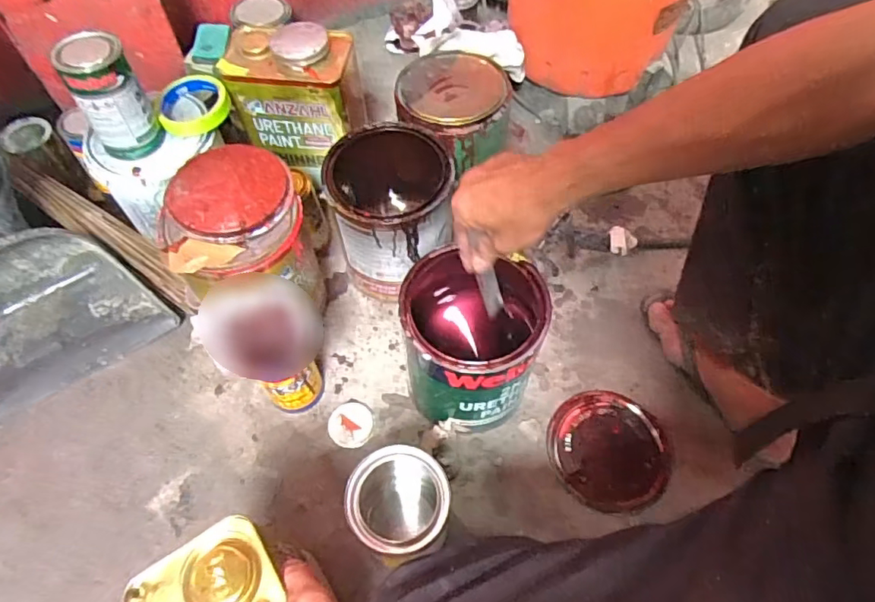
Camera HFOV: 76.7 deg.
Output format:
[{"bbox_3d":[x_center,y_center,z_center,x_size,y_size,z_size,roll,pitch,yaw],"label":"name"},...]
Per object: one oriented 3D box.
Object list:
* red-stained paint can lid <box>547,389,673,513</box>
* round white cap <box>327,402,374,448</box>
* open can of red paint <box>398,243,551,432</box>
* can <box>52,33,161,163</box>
[{"bbox_3d":[0.223,0.193,0.719,0.151,0.017,0.150,2,59,-4],"label":"red-stained paint can lid"},{"bbox_3d":[-0.114,0.162,0.728,0.058,0.011,0.059,2,59,-4],"label":"round white cap"},{"bbox_3d":[0.035,0.054,0.678,0.157,0.201,0.157,0,60,0],"label":"open can of red paint"},{"bbox_3d":[-0.368,-0.230,0.627,0.071,0.134,0.061,-27,63,-15],"label":"can"}]

